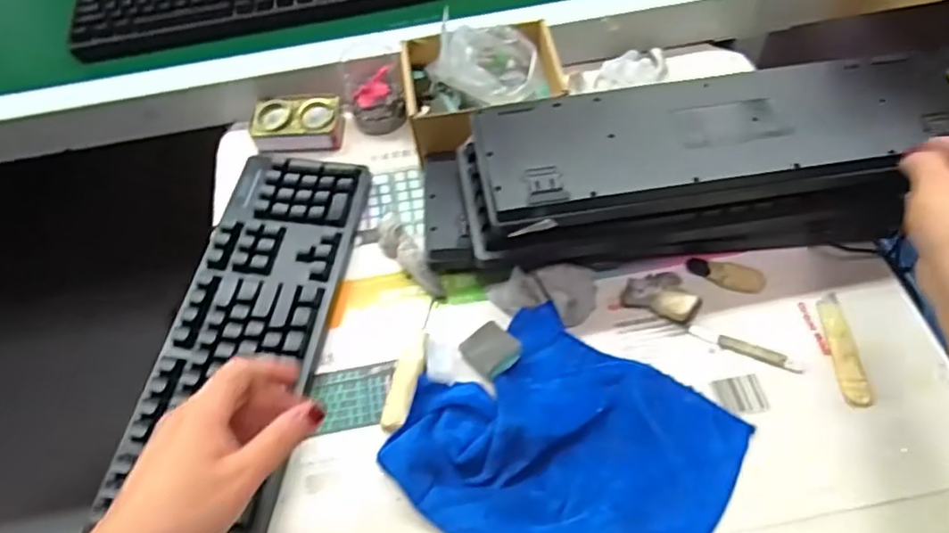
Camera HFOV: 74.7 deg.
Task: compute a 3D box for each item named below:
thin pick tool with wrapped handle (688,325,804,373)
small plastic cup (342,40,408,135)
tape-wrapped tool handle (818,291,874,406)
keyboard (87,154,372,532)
[{"bbox_3d":[0.234,0.070,0.537,0.094,0.012,0.016,21,61,17],"label":"thin pick tool with wrapped handle"},{"bbox_3d":[-0.107,-0.193,0.687,0.059,0.089,0.056,-2,57,3],"label":"small plastic cup"},{"bbox_3d":[0.314,0.069,0.532,0.022,0.011,0.102,0,57,4],"label":"tape-wrapped tool handle"},{"bbox_3d":[-0.204,0.077,0.548,0.147,0.029,0.433,2,58,6],"label":"keyboard"}]

